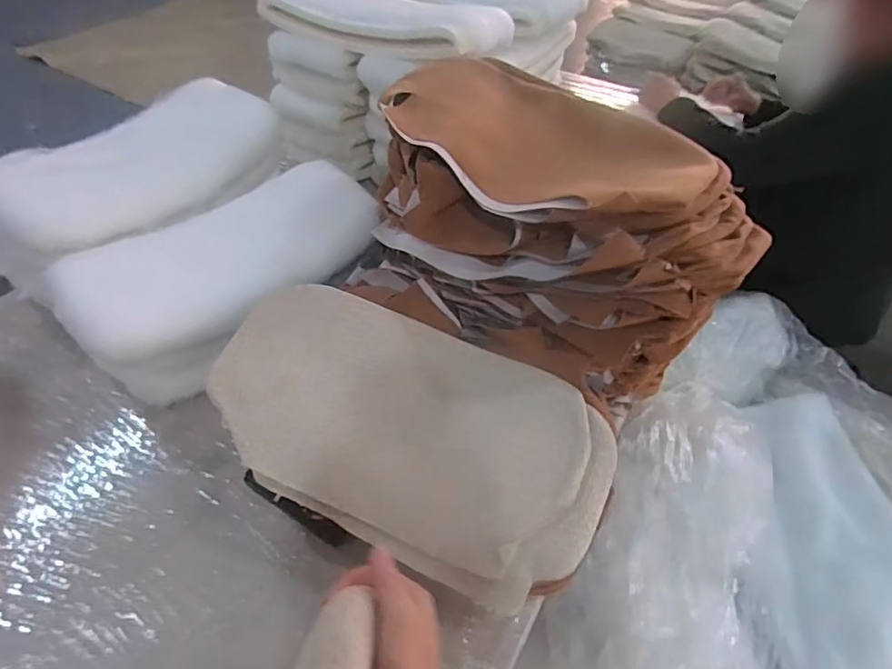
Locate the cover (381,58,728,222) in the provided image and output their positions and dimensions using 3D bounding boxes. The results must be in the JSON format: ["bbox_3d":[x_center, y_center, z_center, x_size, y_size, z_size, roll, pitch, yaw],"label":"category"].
[{"bbox_3d":[0.132,-0.260,0.718,0.429,0.058,0.273,31,55,24],"label":"cover"}]

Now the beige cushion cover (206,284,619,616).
[{"bbox_3d":[-0.049,0.101,0.659,0.474,0.076,0.265,23,52,19],"label":"beige cushion cover"}]

